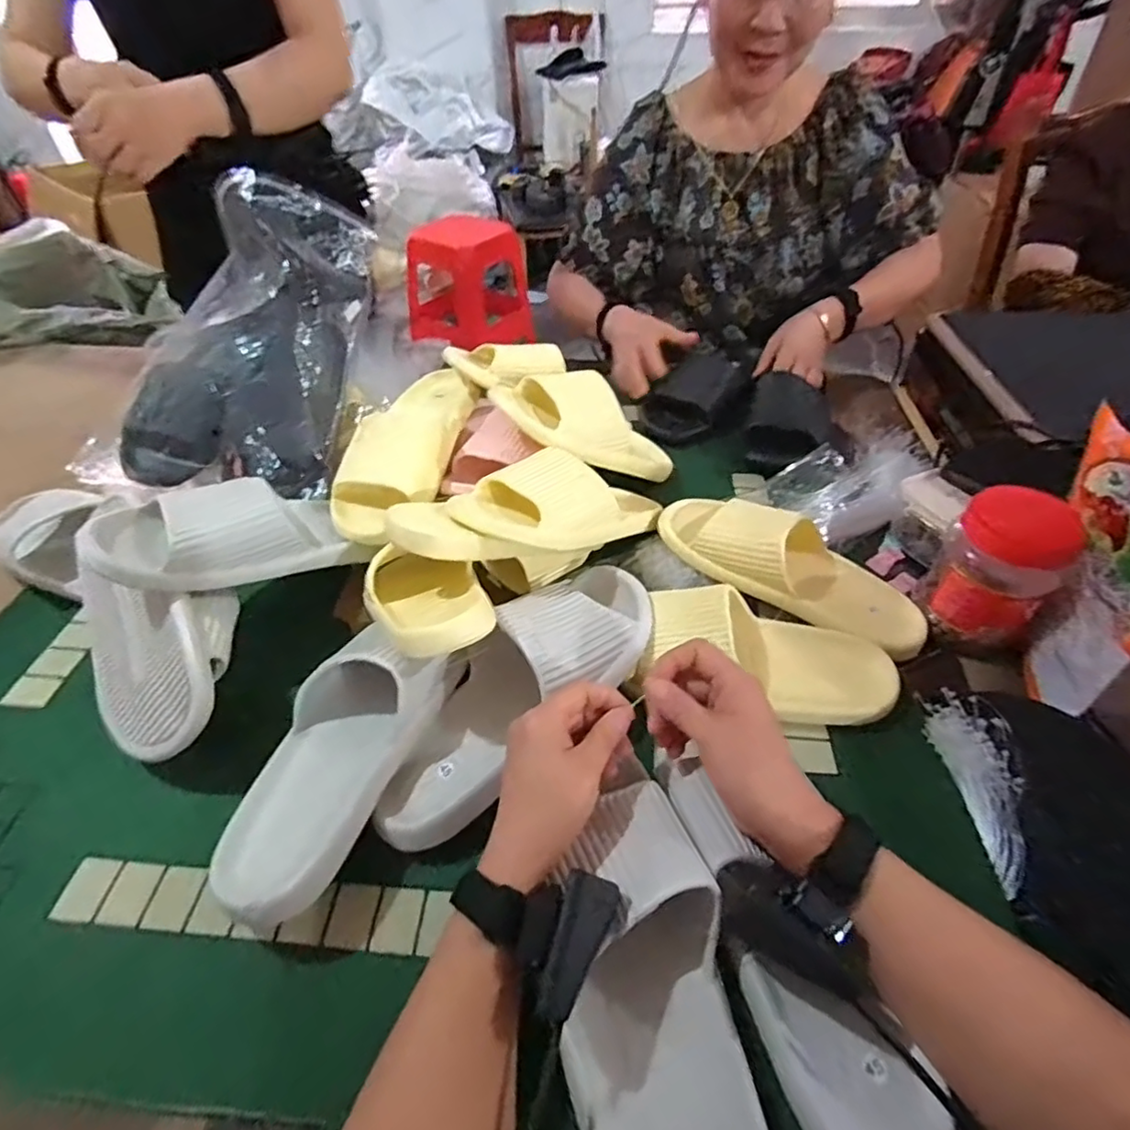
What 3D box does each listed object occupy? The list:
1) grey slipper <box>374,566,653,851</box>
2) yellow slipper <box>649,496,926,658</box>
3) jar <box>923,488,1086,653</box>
[{"bbox_3d":[-0.034,0.091,0.491,0.099,0.072,0.284,33,54,29],"label":"grey slipper"},{"bbox_3d":[0.221,-0.003,0.595,0.264,0.065,0.099,27,50,10],"label":"yellow slipper"},{"bbox_3d":[0.394,0.002,0.561,0.090,0.123,0.086,0,45,0],"label":"jar"}]

